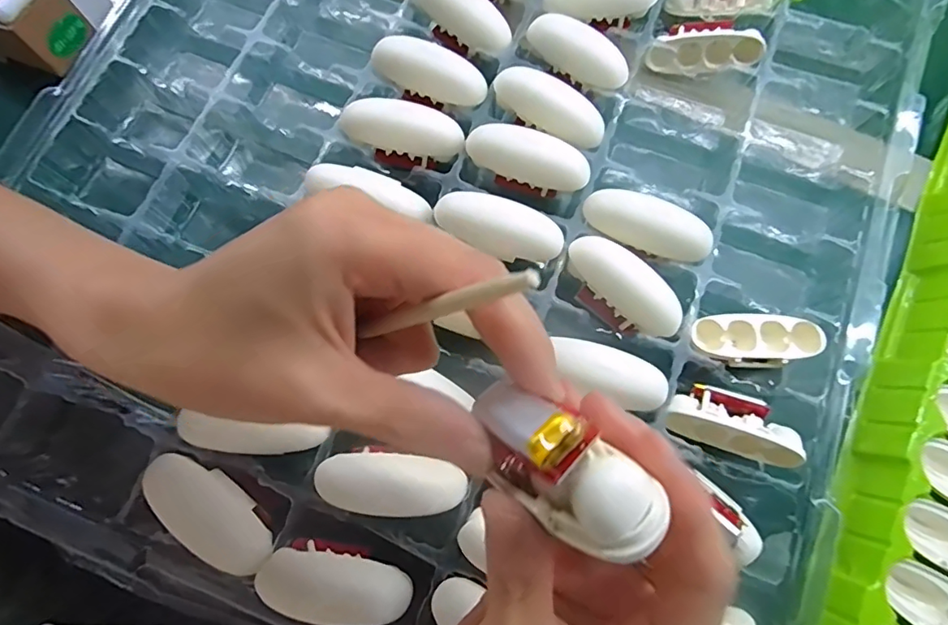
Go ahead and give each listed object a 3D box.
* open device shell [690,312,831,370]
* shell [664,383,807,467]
[{"bbox_3d":[0.143,0.015,0.266,0.063,0.015,0.027,0,74,-1],"label":"open device shell"},{"bbox_3d":[0.127,0.054,0.255,0.060,0.024,0.027,20,75,5],"label":"shell"}]

